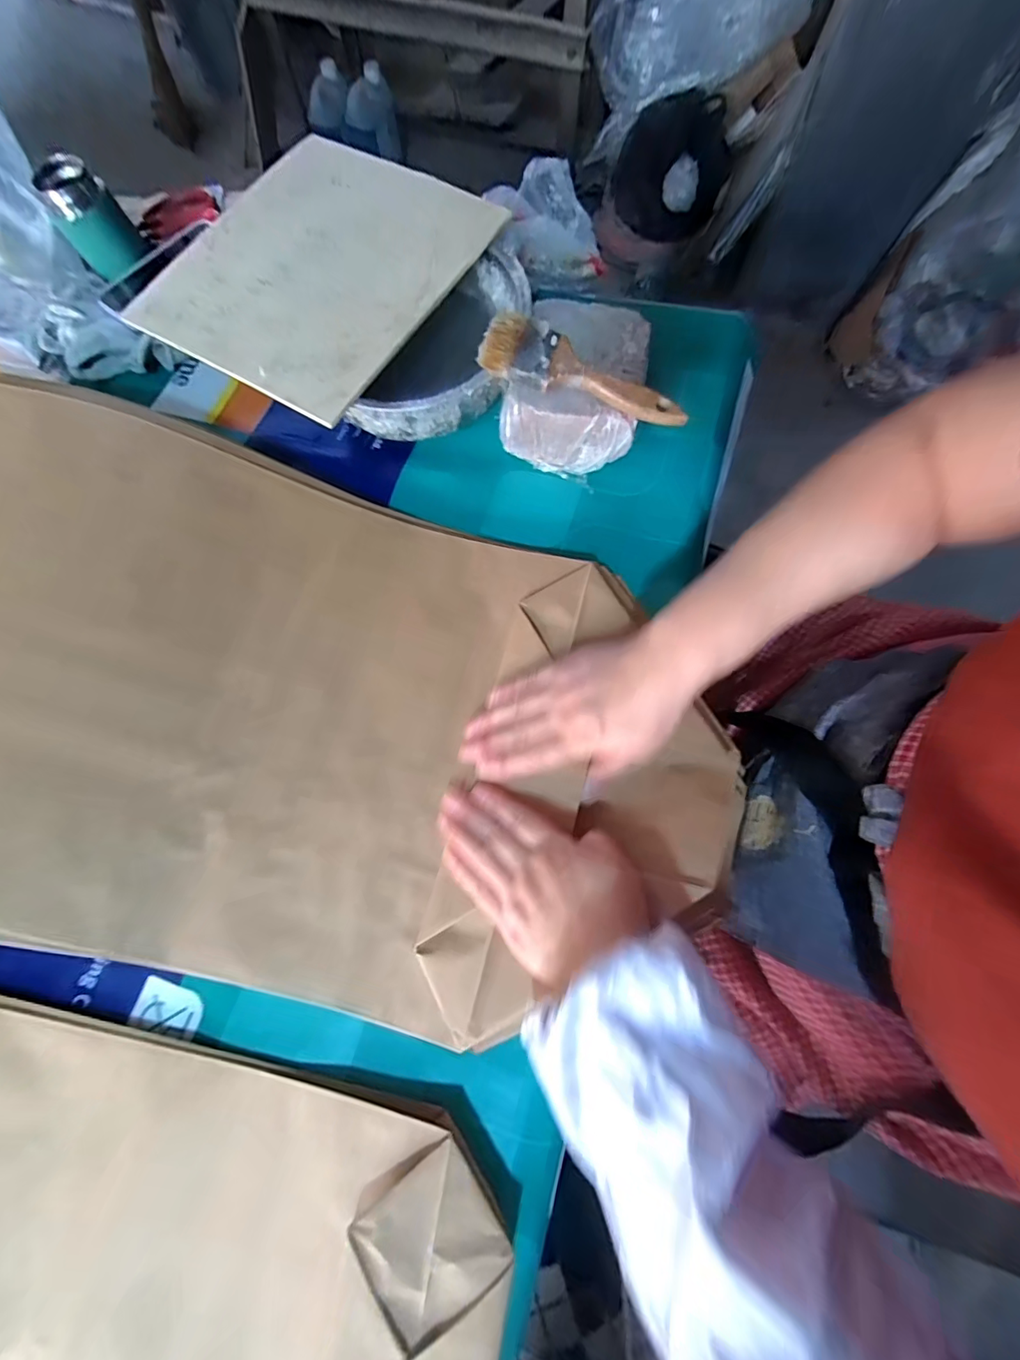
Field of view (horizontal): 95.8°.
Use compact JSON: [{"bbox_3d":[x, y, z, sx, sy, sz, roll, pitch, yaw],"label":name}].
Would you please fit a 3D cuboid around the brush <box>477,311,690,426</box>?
[{"bbox_3d":[0.061,-0.252,0.374,0.171,0.011,0.045,15,97,-3],"label":"brush"}]

